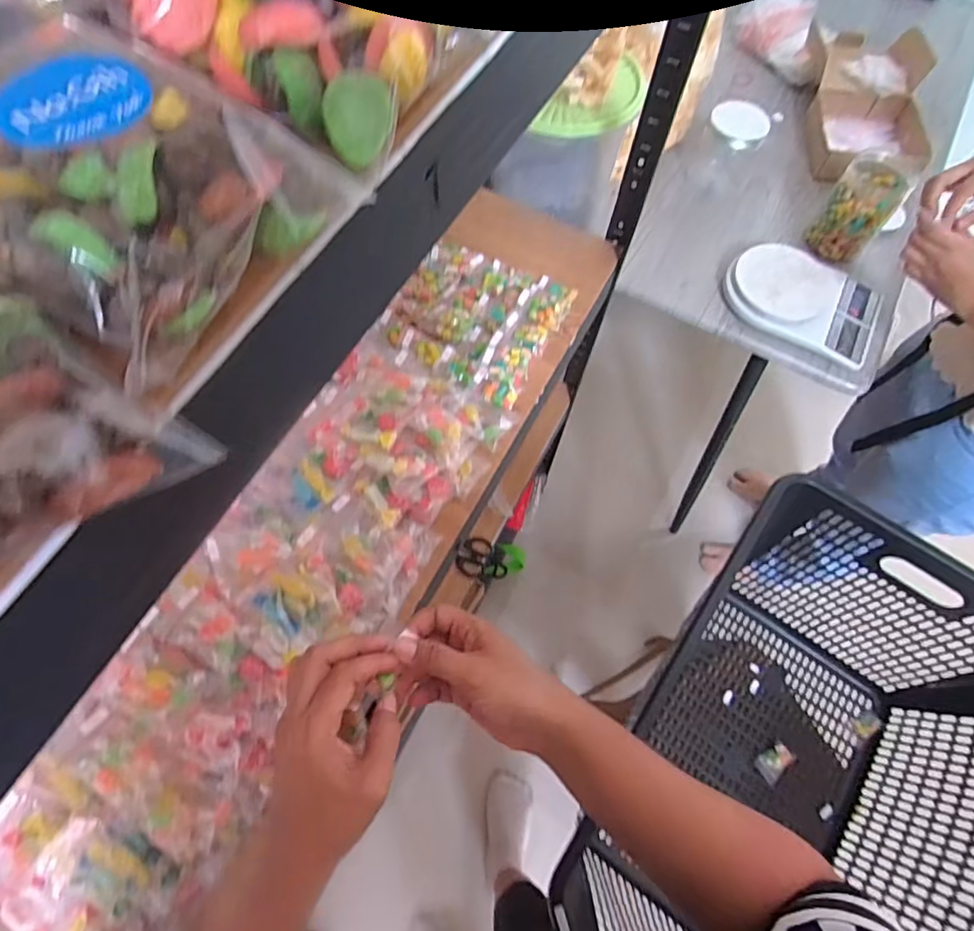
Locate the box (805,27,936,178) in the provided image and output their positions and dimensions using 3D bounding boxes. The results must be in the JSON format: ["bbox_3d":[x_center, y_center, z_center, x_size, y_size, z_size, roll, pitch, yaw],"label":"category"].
[{"bbox_3d":[0.630,-0.600,0.933,0.171,0.093,0.354,7,70,0],"label":"box"}]

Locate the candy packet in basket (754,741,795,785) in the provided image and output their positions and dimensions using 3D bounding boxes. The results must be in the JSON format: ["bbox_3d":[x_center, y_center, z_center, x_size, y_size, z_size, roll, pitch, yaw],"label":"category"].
[{"bbox_3d":[0.420,0.432,0.814,0.056,0.014,0.033,-36,75,-14],"label":"candy packet in basket"}]

